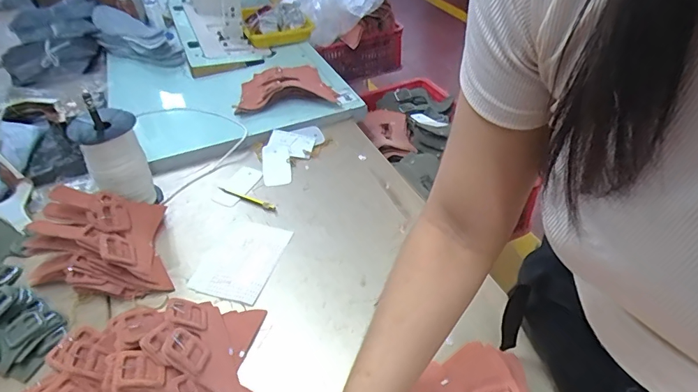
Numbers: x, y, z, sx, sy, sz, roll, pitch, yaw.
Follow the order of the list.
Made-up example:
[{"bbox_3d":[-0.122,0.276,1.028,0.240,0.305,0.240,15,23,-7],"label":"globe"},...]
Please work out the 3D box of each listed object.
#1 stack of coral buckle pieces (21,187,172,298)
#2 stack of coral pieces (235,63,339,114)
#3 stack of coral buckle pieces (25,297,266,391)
[{"bbox_3d":[-0.388,0.069,0.678,0.181,0.105,0.171,-15,43,-12],"label":"stack of coral buckle pieces"},{"bbox_3d":[-0.150,-0.257,1.029,0.222,0.039,0.155,-11,43,-7],"label":"stack of coral pieces"},{"bbox_3d":[-0.254,0.211,0.531,0.236,0.078,0.258,18,47,22],"label":"stack of coral buckle pieces"}]

